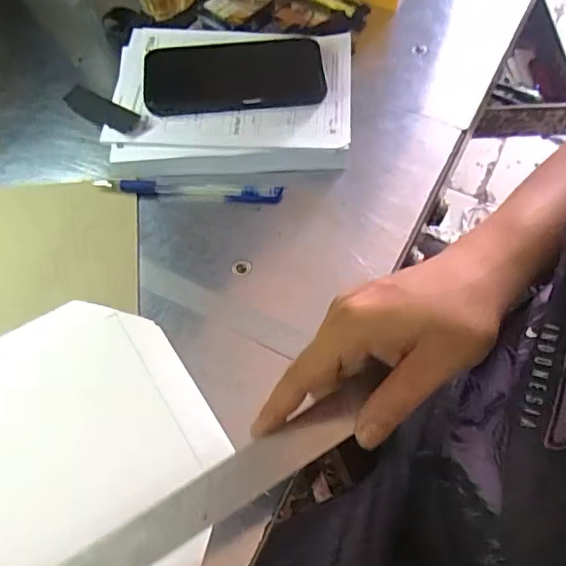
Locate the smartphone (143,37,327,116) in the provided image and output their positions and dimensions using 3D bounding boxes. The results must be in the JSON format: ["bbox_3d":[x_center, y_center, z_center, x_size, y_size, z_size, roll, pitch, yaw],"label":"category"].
[{"bbox_3d":[-0.045,-0.194,0.541,0.166,0.014,0.085,-6,64,-3],"label":"smartphone"}]

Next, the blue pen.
[{"bbox_3d":[-0.081,-0.081,0.501,0.159,0.008,0.014,5,64,2],"label":"blue pen"}]

